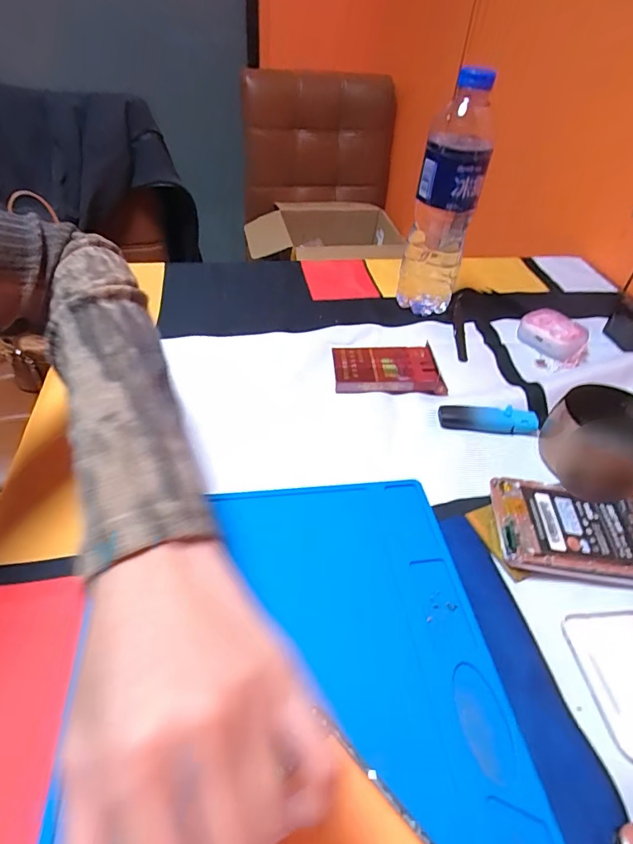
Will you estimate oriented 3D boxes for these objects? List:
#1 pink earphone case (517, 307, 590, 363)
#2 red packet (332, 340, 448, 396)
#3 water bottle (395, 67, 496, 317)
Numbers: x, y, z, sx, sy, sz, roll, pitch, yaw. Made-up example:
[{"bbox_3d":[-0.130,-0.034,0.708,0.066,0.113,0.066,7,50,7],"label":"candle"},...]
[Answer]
[{"bbox_3d":[0.255,-0.093,0.515,0.066,0.029,0.048,36,51,28],"label":"pink earphone case"},{"bbox_3d":[0.067,-0.050,0.457,0.099,0.018,0.058,1,44,-4],"label":"red packet"},{"bbox_3d":[0.134,-0.223,0.496,0.061,0.227,0.065,17,45,13],"label":"water bottle"}]

